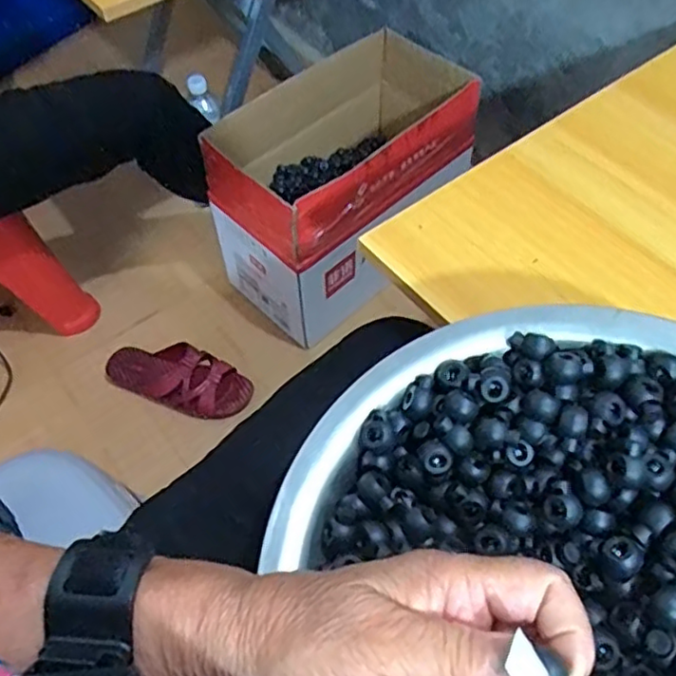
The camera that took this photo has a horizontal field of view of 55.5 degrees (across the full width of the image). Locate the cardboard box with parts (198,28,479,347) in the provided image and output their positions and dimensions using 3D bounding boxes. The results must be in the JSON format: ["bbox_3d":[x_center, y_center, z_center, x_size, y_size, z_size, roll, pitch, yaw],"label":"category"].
[{"bbox_3d":[0.020,-0.248,1.041,0.405,0.278,0.238,-37,63,-22],"label":"cardboard box with parts"}]

